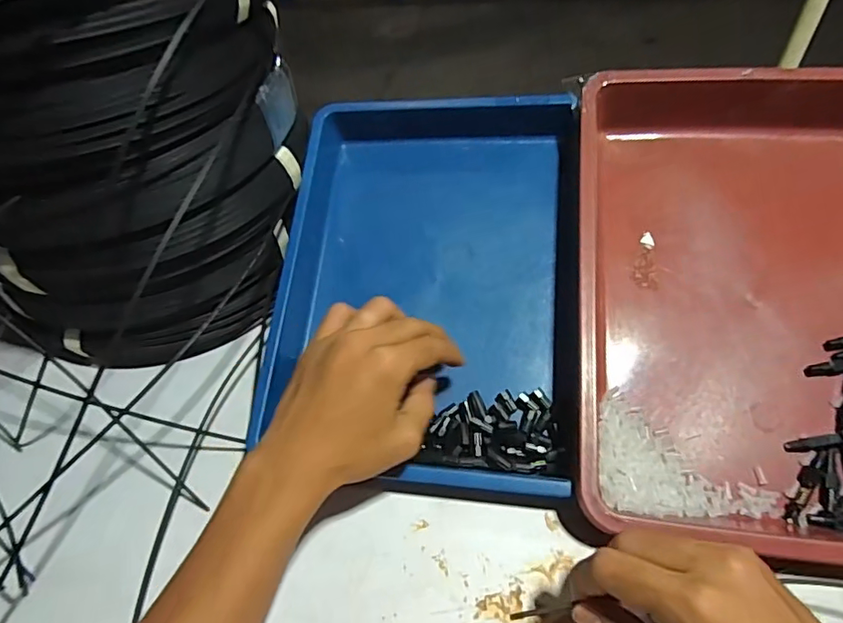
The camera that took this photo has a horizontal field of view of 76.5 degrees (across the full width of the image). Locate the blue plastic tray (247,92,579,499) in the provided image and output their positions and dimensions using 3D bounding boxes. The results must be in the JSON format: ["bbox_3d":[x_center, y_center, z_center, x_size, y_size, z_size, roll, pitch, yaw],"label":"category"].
[{"bbox_3d":[0.006,-0.030,0.424,0.226,0.048,0.322,5,69,4],"label":"blue plastic tray"}]

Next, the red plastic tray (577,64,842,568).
[{"bbox_3d":[0.247,-0.020,0.378,0.266,0.068,0.356,2,67,11],"label":"red plastic tray"}]

